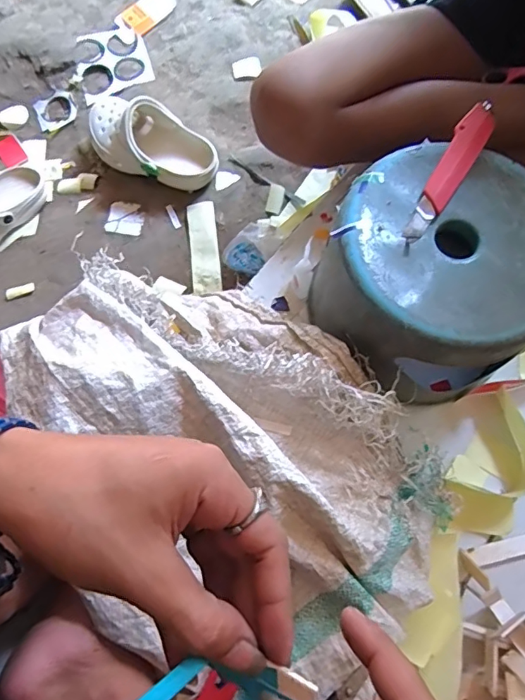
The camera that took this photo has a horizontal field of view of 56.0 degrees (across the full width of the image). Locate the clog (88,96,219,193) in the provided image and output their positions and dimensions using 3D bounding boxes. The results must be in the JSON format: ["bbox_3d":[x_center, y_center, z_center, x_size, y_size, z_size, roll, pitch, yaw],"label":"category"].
[{"bbox_3d":[-0.183,-0.341,0.806,0.246,0.083,0.109,28,73,7],"label":"clog"}]

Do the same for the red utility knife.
[{"bbox_3d":[0.186,-0.175,0.491,0.032,0.010,0.184,30,77,7],"label":"red utility knife"}]

